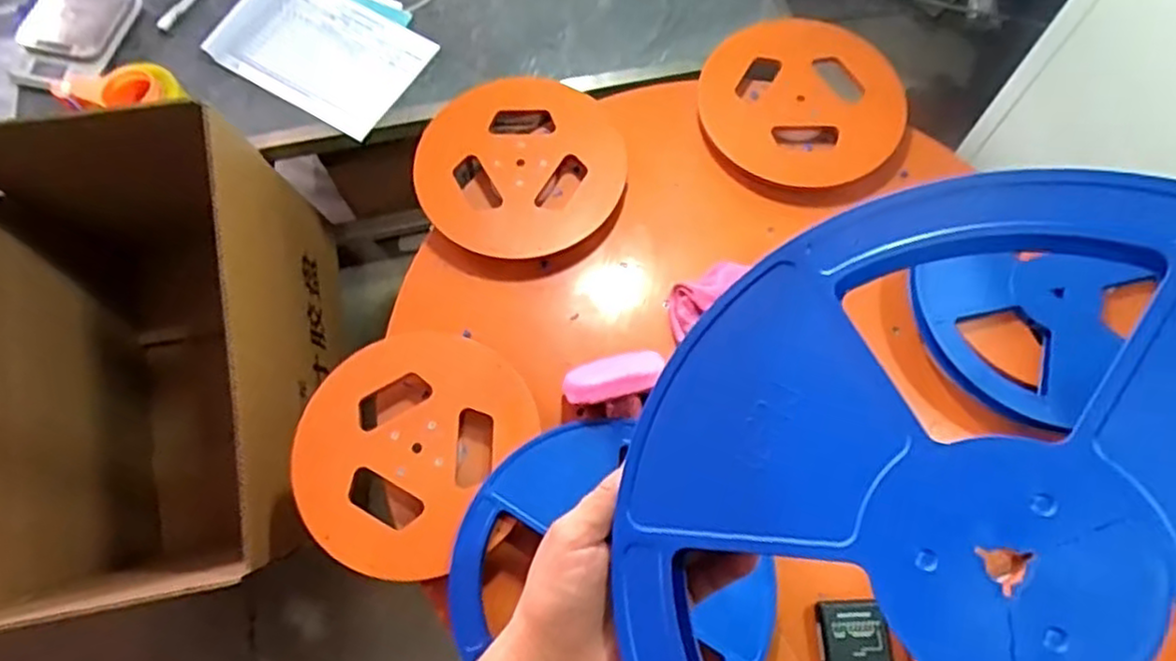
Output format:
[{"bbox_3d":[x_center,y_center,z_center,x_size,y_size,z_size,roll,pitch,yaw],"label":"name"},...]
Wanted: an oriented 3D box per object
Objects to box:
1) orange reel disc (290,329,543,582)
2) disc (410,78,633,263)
[{"bbox_3d":[-0.200,0.131,0.817,0.253,0.026,0.278,2,68,-5],"label":"orange reel disc"},{"bbox_3d":[-0.090,-0.221,0.946,0.274,0.028,0.264,0,69,1],"label":"disc"}]

